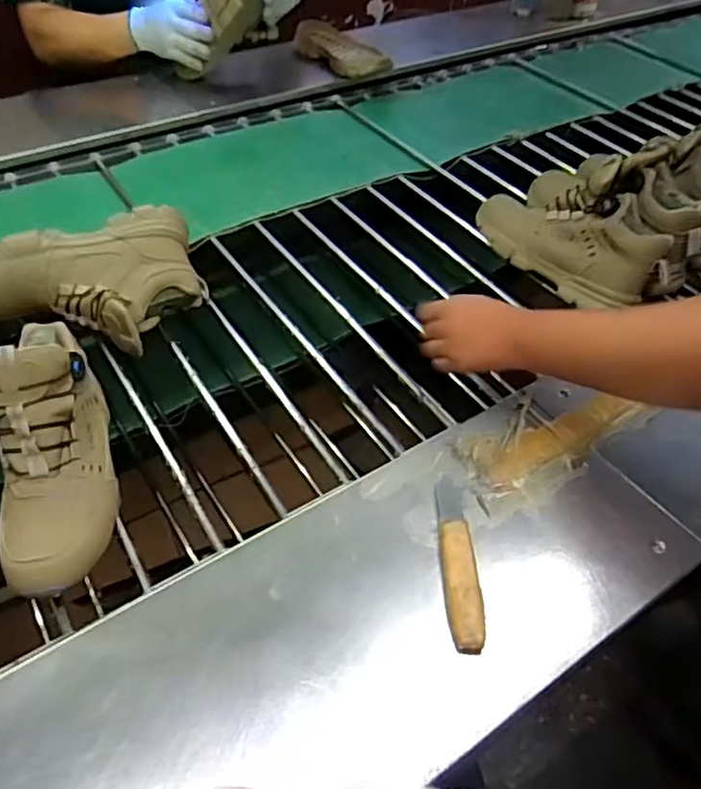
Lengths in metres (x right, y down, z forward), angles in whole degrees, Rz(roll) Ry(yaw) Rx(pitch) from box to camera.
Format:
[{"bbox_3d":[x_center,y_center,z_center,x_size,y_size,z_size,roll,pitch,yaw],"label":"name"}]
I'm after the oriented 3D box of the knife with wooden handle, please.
[{"bbox_3d":[0.092,0.135,0.543,0.028,0.013,0.165,2,49,-4],"label":"knife with wooden handle"}]

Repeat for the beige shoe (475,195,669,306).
[{"bbox_3d":[0.282,-0.216,0.843,0.097,0.103,0.258,-32,58,-28],"label":"beige shoe"}]

